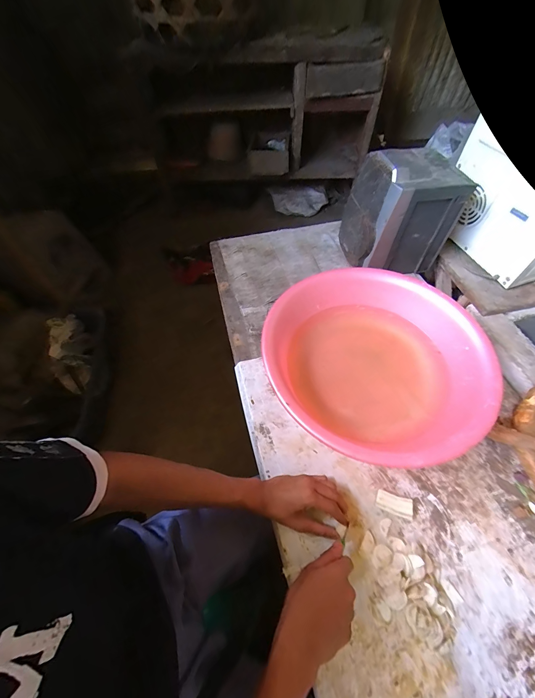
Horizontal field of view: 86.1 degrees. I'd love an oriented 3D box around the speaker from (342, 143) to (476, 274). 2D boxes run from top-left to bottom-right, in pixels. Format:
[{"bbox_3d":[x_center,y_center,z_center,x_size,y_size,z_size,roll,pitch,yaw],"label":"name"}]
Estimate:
[{"bbox_3d":[0.330,-0.342,0.723,0.222,0.224,0.169,-7,58,-5],"label":"speaker"}]

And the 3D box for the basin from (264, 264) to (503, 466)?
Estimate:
[{"bbox_3d":[0.201,0.022,0.579,0.391,0.119,0.410,-1,55,2],"label":"basin"}]

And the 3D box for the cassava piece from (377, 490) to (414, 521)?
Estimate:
[{"bbox_3d":[0.211,0.261,0.479,0.059,0.018,0.029,13,57,11],"label":"cassava piece"}]

